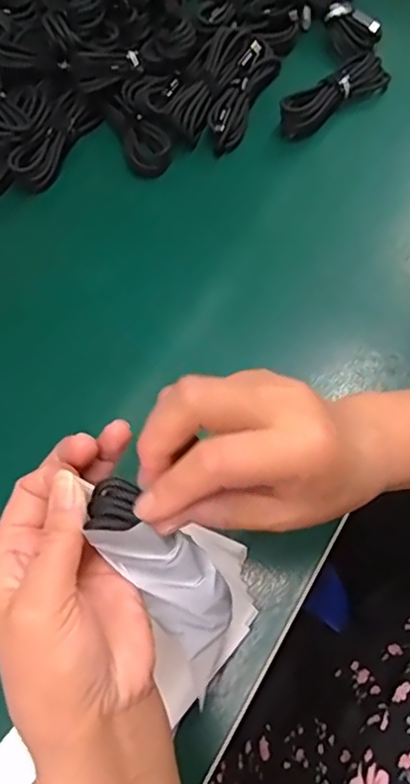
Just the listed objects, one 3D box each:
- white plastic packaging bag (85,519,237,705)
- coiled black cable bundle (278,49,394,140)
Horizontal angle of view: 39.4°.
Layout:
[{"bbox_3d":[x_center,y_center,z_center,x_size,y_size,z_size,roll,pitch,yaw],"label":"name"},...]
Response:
[{"bbox_3d":[-0.010,0.095,0.271,0.039,0.108,0.015,-33,27,-10],"label":"white plastic packaging bag"},{"bbox_3d":[0.113,-0.261,0.504,0.113,0.027,0.037,-38,71,-11],"label":"coiled black cable bundle"}]

